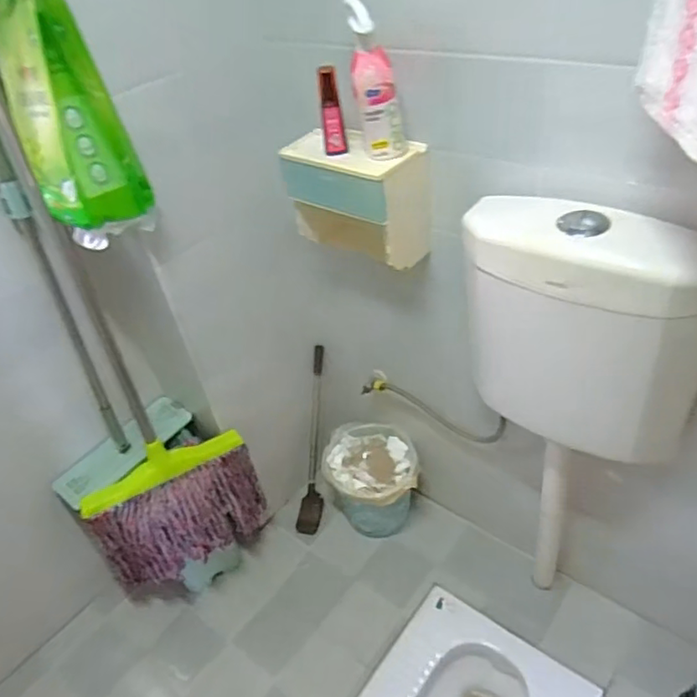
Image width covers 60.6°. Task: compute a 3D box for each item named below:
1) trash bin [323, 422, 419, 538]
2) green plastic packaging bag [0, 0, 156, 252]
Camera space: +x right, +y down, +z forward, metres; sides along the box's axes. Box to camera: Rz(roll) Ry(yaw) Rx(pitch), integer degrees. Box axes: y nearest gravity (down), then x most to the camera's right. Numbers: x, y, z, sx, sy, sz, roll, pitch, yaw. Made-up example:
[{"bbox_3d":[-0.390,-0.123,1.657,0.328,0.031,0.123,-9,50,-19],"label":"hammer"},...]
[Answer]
[{"bbox_3d":[0.068,0.361,1.579,0.238,0.216,0.238,-6,40,5],"label":"trash bin"},{"bbox_3d":[-0.453,-0.379,0.916,0.147,0.416,0.183,-29,44,-21],"label":"green plastic packaging bag"}]

